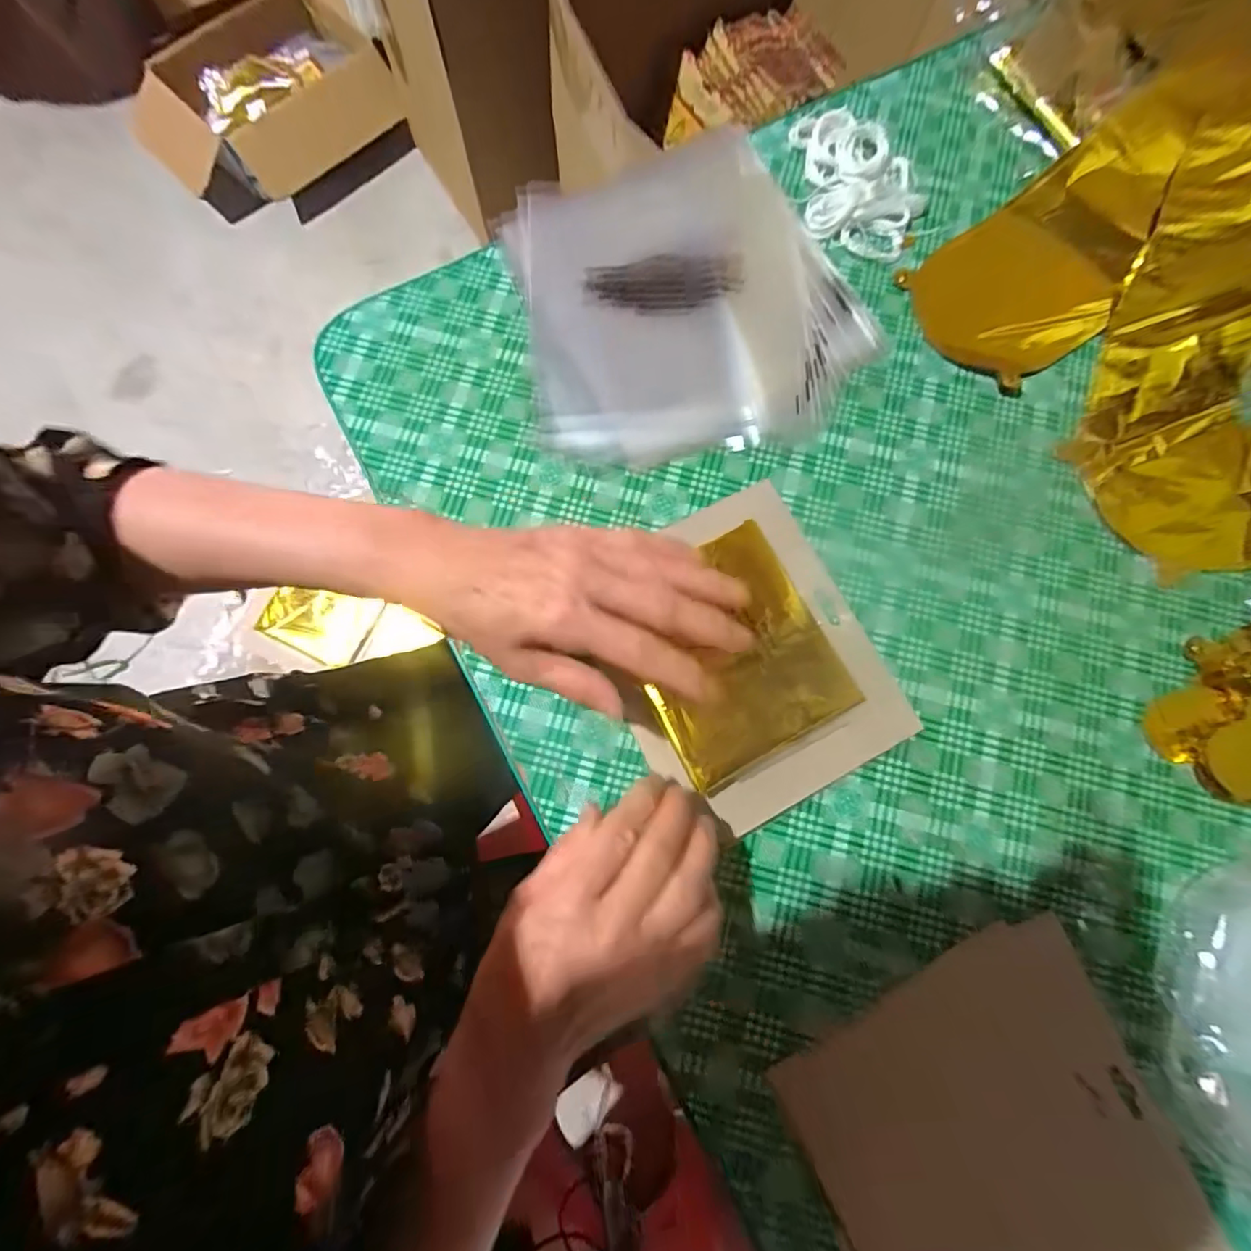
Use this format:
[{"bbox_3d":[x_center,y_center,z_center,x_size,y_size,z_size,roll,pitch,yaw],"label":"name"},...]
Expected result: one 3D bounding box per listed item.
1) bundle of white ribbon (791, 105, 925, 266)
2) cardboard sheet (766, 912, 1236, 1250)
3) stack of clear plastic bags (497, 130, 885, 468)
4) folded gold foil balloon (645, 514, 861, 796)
[{"bbox_3d":[0.180,-0.340,0.436,0.089,0.017,0.118,-4,78,0],"label":"bundle of white ribbon"},{"bbox_3d":[0.207,0.294,0.314,0.187,0.009,0.186,-24,73,-4],"label":"cardboard sheet"},{"bbox_3d":[0.046,-0.234,0.409,0.241,0.024,0.224,-11,78,-2],"label":"stack of clear plastic bags"},{"bbox_3d":[0.067,0.016,0.361,0.120,0.013,0.136,-27,79,-5],"label":"folded gold foil balloon"}]

